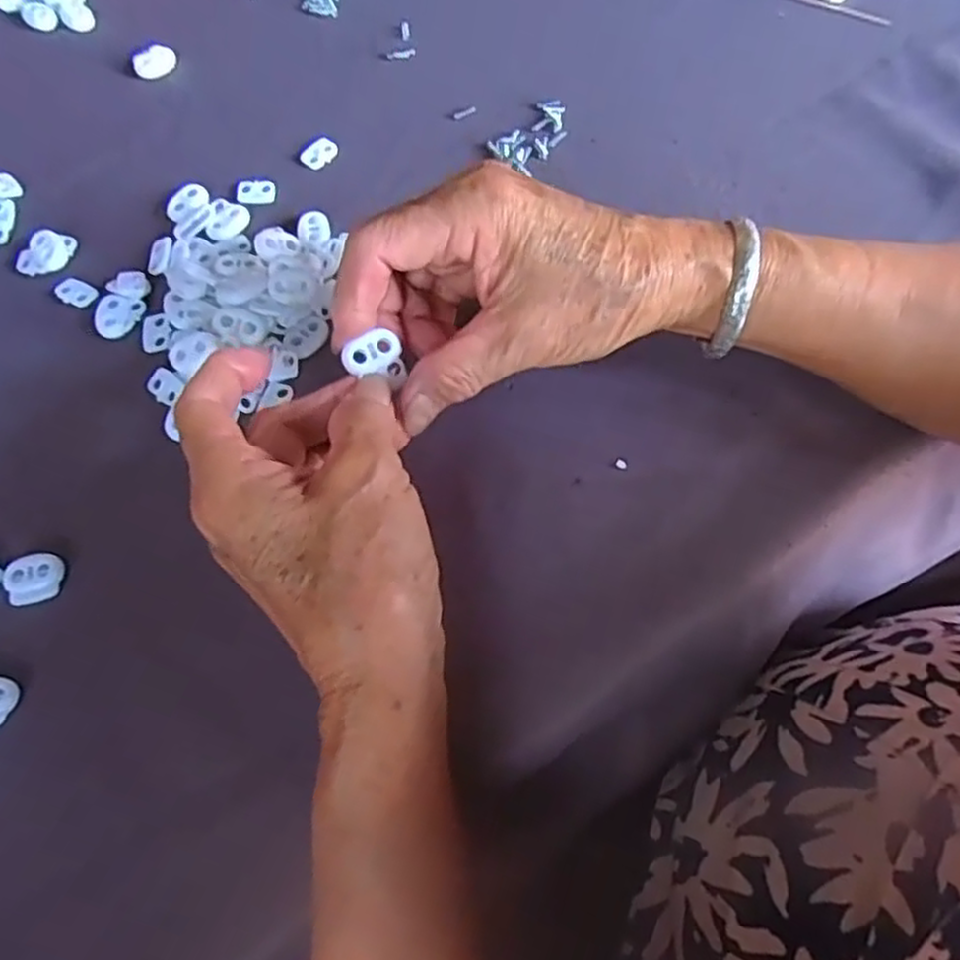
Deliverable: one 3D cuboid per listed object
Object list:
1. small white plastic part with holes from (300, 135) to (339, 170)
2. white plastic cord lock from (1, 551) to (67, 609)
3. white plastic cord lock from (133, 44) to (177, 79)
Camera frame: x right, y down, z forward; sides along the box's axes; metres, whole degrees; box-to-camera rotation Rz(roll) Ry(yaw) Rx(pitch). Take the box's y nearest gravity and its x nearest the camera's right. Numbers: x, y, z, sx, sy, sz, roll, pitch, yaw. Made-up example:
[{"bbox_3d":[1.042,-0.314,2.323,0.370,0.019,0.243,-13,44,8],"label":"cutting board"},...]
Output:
[{"bbox_3d":[-0.082,-0.168,0.381,0.015,0.004,0.018,27,69,13],"label":"small white plastic part with holes"},{"bbox_3d":[-0.176,0.039,0.294,0.022,0.005,0.021,-17,66,-6],"label":"white plastic cord lock"},{"bbox_3d":[-0.178,-0.229,0.408,0.023,0.006,0.016,-28,68,-10],"label":"white plastic cord lock"}]

